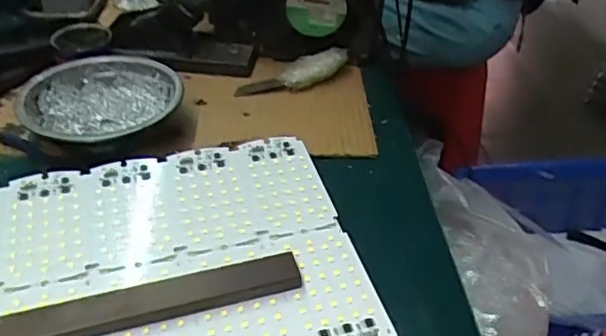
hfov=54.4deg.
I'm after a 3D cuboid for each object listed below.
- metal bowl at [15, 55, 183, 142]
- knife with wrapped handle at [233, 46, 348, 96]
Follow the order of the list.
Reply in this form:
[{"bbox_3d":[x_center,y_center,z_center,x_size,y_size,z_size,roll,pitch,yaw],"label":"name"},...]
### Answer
[{"bbox_3d":[-0.164,-0.051,0.485,0.123,0.036,0.125,-1,35,-7],"label":"metal bowl"},{"bbox_3d":[-0.009,-0.093,0.565,0.113,0.028,0.024,-21,44,-8],"label":"knife with wrapped handle"}]

